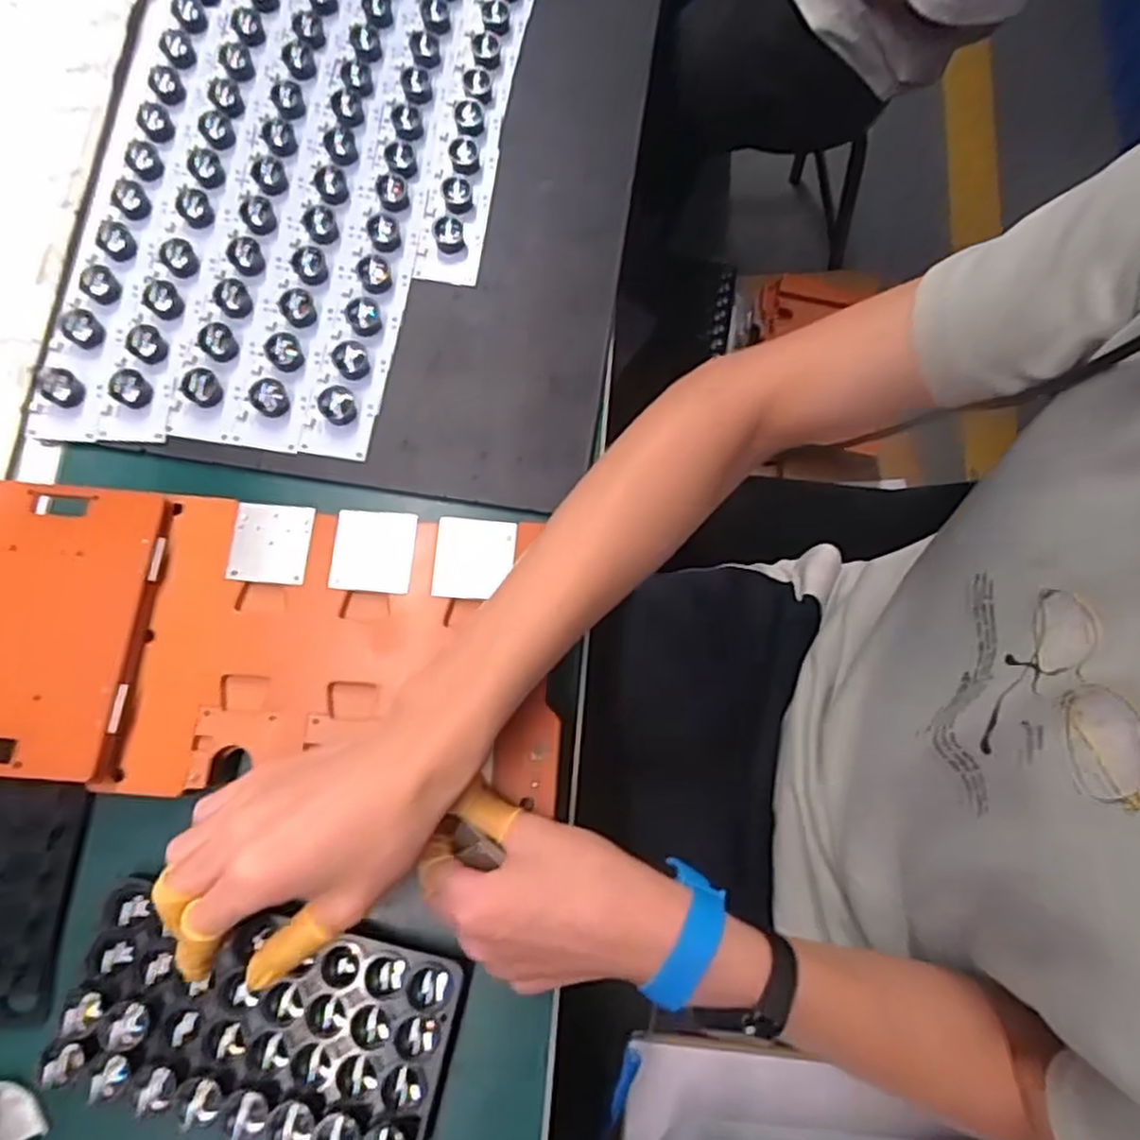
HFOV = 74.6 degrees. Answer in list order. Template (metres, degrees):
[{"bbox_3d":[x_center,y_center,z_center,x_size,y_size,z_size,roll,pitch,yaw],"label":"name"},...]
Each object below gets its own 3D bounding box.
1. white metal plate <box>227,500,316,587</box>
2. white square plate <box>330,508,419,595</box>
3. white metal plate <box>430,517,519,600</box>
[{"bbox_3d":[-0.177,-0.016,0.442,0.045,0.004,0.048,4,75,-1],"label":"white metal plate"},{"bbox_3d":[-0.115,-0.012,0.439,0.046,0.004,0.049,4,75,-1],"label":"white square plate"},{"bbox_3d":[-0.057,-0.007,0.441,0.046,0.004,0.048,5,75,-1],"label":"white metal plate"}]

